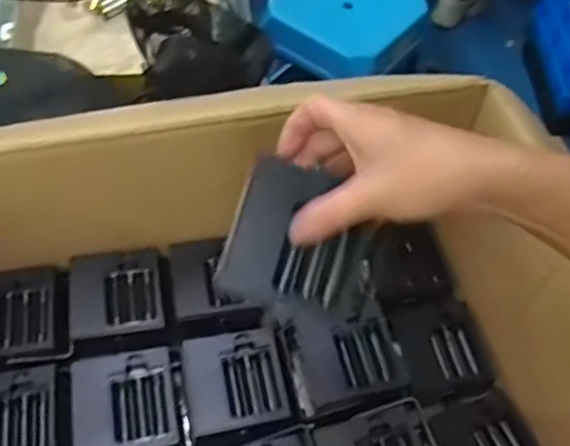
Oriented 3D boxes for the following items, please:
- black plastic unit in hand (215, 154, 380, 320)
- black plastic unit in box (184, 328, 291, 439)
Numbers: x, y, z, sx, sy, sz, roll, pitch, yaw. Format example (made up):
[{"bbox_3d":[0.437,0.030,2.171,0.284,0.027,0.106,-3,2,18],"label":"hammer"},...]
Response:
[{"bbox_3d":[0.014,0.011,0.398,0.093,0.010,0.084,16,93,-15],"label":"black plastic unit in hand"},{"bbox_3d":[-0.043,0.134,0.561,0.083,0.017,0.084,-8,55,-9],"label":"black plastic unit in box"}]

